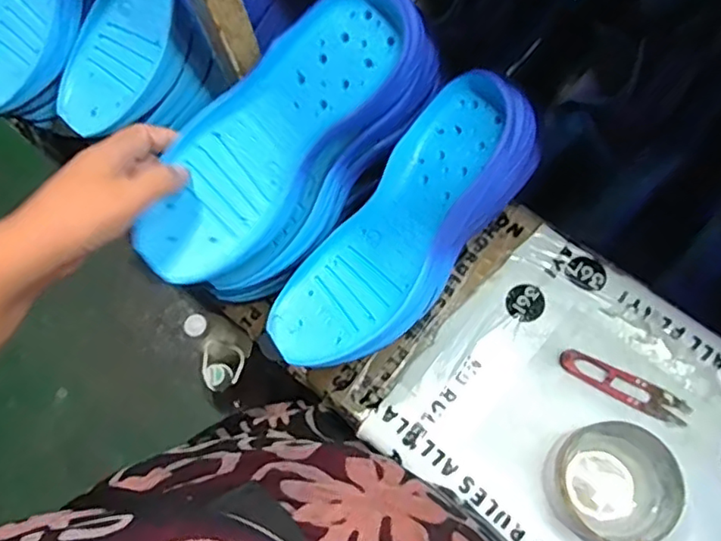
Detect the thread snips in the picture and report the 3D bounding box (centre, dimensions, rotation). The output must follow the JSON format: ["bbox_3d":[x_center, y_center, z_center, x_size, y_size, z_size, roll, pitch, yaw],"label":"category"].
[{"bbox_3d":[0.212,0.093,0.483,0.103,0.005,0.023,28,77,13],"label":"thread snips"}]

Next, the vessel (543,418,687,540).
[{"bbox_3d":[0.182,0.155,0.440,0.079,0.054,0.079,-1,72,4],"label":"vessel"}]

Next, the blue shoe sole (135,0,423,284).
[{"bbox_3d":[-0.061,-0.093,0.417,0.240,0.037,0.088,-46,73,11],"label":"blue shoe sole"}]

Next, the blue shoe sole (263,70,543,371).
[{"bbox_3d":[0.031,-0.025,0.436,0.093,0.033,0.240,44,102,16],"label":"blue shoe sole"}]

